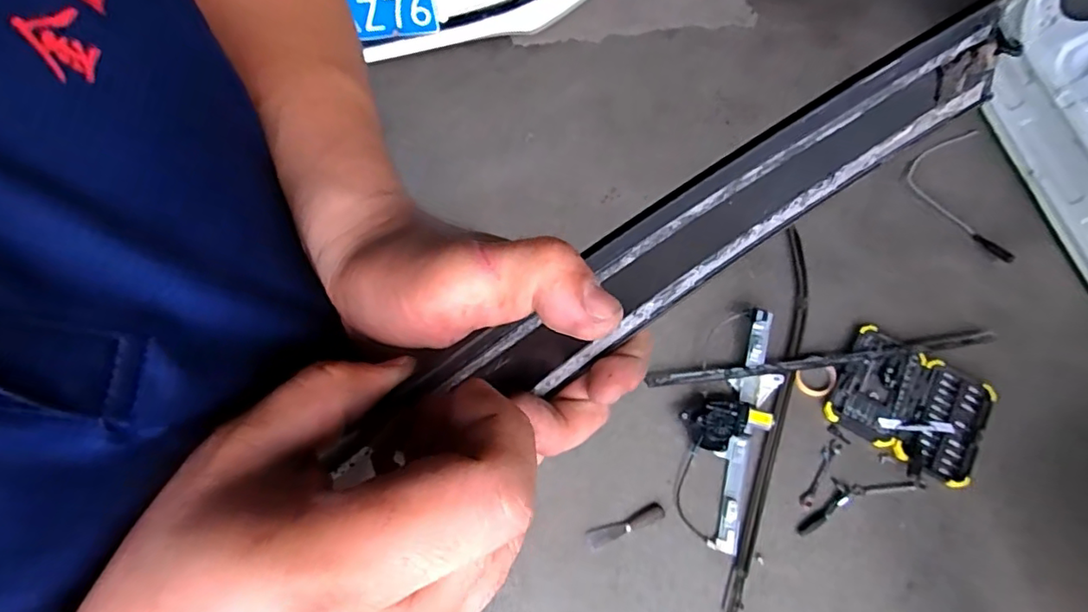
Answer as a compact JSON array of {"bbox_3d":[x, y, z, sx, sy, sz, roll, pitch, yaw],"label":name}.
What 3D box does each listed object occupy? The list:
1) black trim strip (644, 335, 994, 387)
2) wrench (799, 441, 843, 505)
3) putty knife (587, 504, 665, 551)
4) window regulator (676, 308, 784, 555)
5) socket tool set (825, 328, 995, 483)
[{"bbox_3d":[0.639,0.121,1.354,0.822,0.016,0.036,-7,68,-4],"label":"black trim strip"},{"bbox_3d":[0.601,0.362,1.278,0.032,0.009,0.166,35,72,13],"label":"wrench"},{"bbox_3d":[0.172,0.459,1.226,0.167,0.022,0.035,-20,69,-9],"label":"putty knife"},{"bbox_3d":[0.402,0.247,1.305,0.193,0.083,0.533,20,68,10],"label":"window regulator"},{"bbox_3d":[0.823,0.220,1.319,0.313,0.044,0.274,30,70,11],"label":"socket tool set"}]

